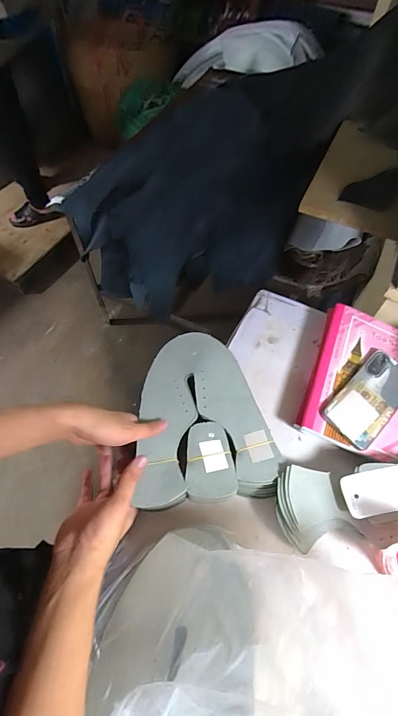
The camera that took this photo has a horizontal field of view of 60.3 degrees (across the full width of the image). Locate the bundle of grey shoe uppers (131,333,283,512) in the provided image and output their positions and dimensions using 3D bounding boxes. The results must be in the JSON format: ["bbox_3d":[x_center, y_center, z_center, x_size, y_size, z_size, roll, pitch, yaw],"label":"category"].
[{"bbox_3d":[0.004,0.079,0.531,0.185,0.054,0.263,-5,59,-4],"label":"bundle of grey shoe uppers"}]

